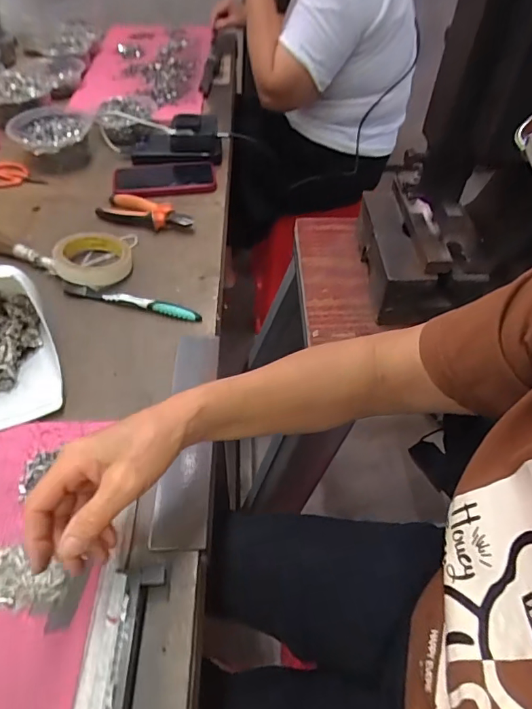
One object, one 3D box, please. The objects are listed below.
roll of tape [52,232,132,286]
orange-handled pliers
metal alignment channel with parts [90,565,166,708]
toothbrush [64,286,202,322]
[{"bbox_3d":[-0.232,-0.129,0.640,0.096,0.031,0.094,2,49,-3],"label":"roll of tape"},{"bbox_3d":[-0.182,-0.213,0.721,0.149,0.020,0.060,18,50,10],"label":"orange-handled pliers"},{"bbox_3d":[-0.103,0.235,0.342,0.036,0.030,0.149,3,49,-2],"label":"metal alignment channel with parts"},{"bbox_3d":[-0.170,-0.067,0.602,0.182,0.020,0.016,13,49,6],"label":"toothbrush"}]

